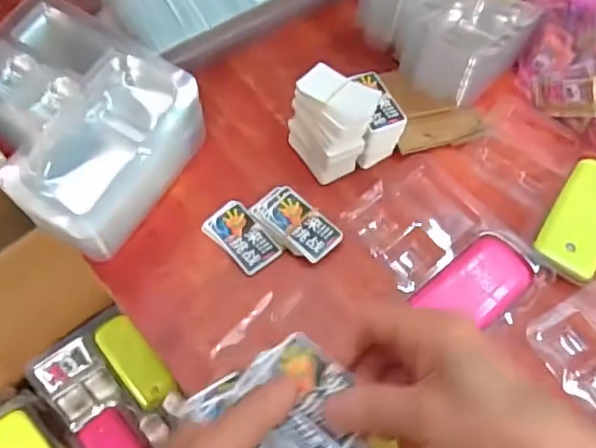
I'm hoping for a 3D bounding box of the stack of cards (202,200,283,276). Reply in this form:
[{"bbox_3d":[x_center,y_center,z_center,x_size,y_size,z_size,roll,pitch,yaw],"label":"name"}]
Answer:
[{"bbox_3d":[-0.040,0.008,0.402,0.033,0.004,0.056,-37,67,-19],"label":"stack of cards"}]

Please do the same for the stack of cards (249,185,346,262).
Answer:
[{"bbox_3d":[-0.001,-0.001,0.404,0.062,0.009,0.035,41,68,20],"label":"stack of cards"}]

